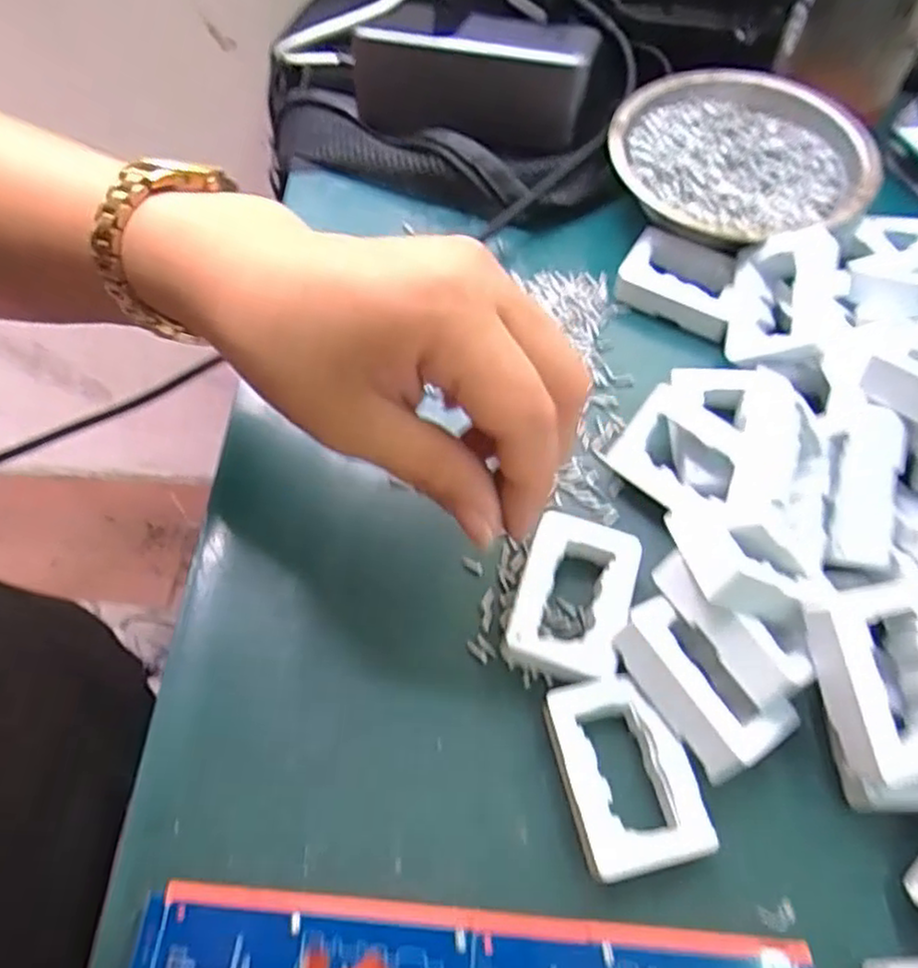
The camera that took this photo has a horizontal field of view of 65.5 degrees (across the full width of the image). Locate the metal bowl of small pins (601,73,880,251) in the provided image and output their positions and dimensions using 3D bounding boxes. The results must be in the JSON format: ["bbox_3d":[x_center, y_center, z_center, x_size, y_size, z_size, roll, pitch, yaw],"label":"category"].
[{"bbox_3d":[0.141,-0.163,0.360,0.123,0.025,0.116,23,62,13],"label":"metal bowl of small pins"}]

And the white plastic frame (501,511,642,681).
[{"bbox_3d":[0.042,0.041,0.261,0.039,0.018,0.059,16,60,10],"label":"white plastic frame"}]

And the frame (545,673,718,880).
[{"bbox_3d":[0.054,0.095,0.234,0.039,0.015,0.058,-12,60,-8],"label":"frame"}]

